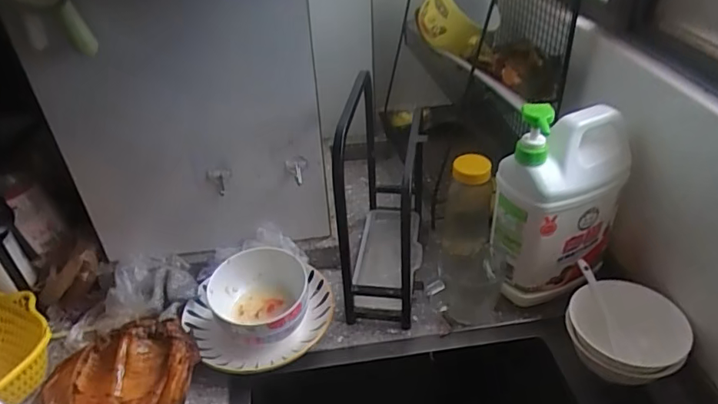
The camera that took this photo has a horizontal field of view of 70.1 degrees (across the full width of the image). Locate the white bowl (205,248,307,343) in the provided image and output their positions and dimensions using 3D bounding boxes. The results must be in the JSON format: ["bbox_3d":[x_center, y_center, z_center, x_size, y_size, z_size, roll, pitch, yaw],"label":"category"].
[{"bbox_3d":[-0.117,0.112,0.598,0.112,0.057,0.108,-2,37,2],"label":"white bowl"}]

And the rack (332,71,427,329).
[{"bbox_3d":[0.032,-0.027,0.652,0.090,0.276,0.243,3,37,8],"label":"rack"}]

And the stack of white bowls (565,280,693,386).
[{"bbox_3d":[0.276,0.133,0.534,0.093,0.051,0.111,-26,42,-27],"label":"stack of white bowls"}]

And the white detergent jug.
[{"bbox_3d":[0.228,-0.003,0.587,0.127,0.242,0.083,-23,41,-24],"label":"white detergent jug"}]

